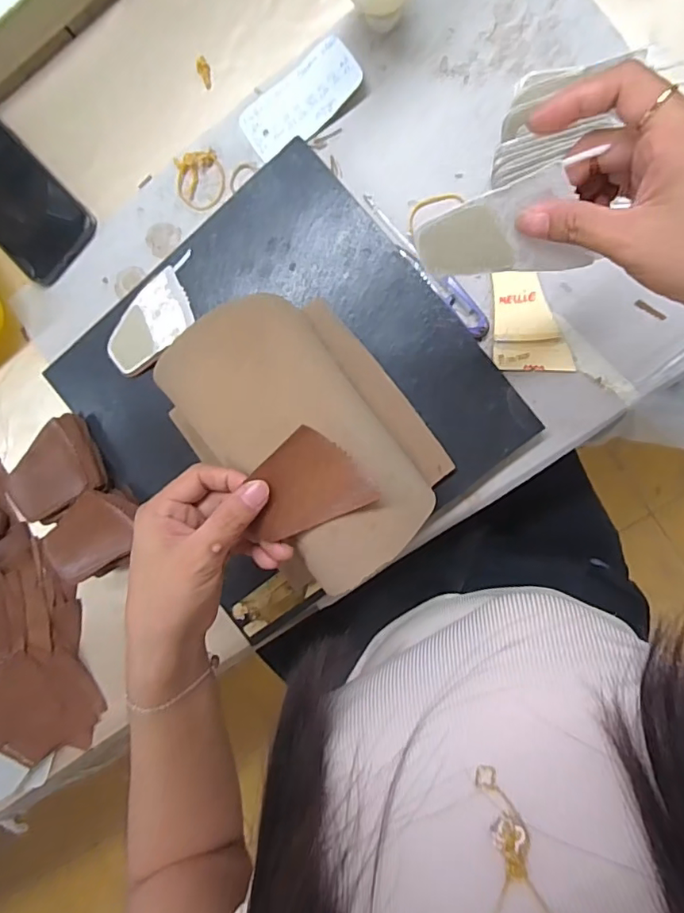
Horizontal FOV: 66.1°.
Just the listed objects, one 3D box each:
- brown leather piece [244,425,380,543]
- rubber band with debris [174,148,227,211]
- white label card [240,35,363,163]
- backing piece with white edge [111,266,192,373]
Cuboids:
[{"bbox_3d":[-0.024,0.023,0.311,0.072,0.009,0.057,-43,93,9],"label":"brown leather piece"},{"bbox_3d":[-0.122,-0.237,0.451,0.041,0.005,0.046,-8,97,6],"label":"rubber band with debris"},{"bbox_3d":[-0.035,-0.294,0.436,0.102,0.005,0.055,-34,86,14],"label":"white label card"},{"bbox_3d":[-0.163,-0.110,0.446,0.090,0.010,0.047,-44,89,8],"label":"backing piece with white edge"}]

